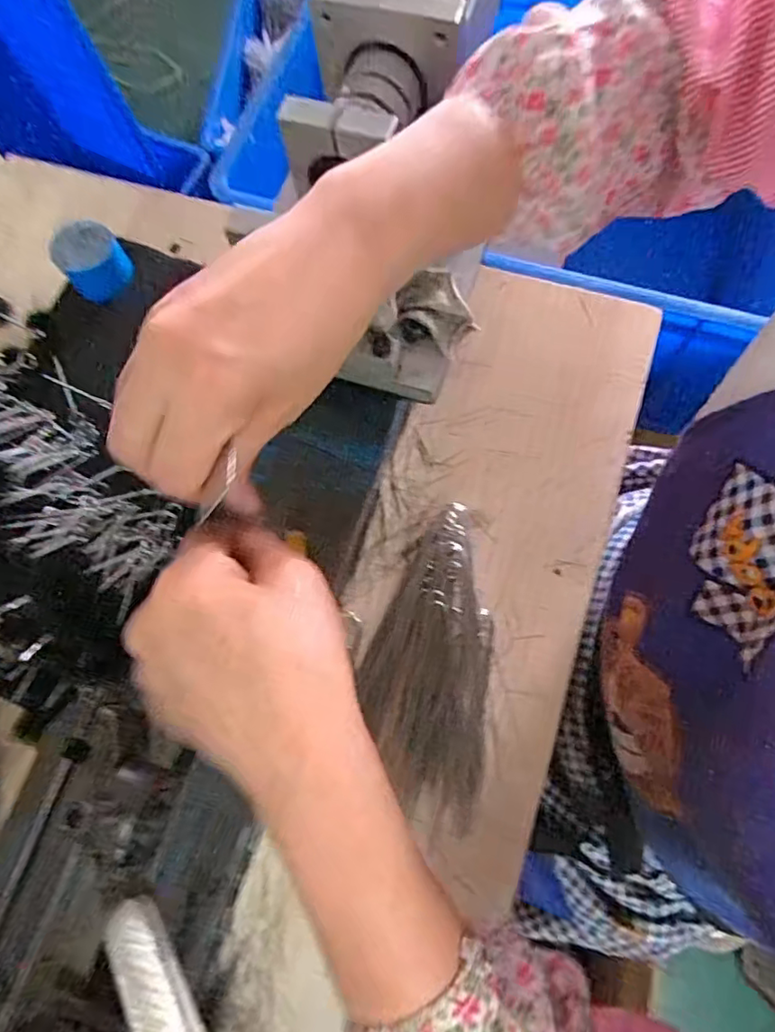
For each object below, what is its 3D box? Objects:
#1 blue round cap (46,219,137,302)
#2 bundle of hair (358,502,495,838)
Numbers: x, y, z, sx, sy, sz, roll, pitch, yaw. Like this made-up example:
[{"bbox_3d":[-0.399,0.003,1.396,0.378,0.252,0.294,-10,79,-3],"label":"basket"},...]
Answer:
[{"bbox_3d":[-0.236,-0.205,0.466,0.050,0.040,0.043,-30,75,-6],"label":"blue round cap"},{"bbox_3d":[0.028,0.090,0.384,0.080,0.017,0.192,5,75,7],"label":"bundle of hair"}]

